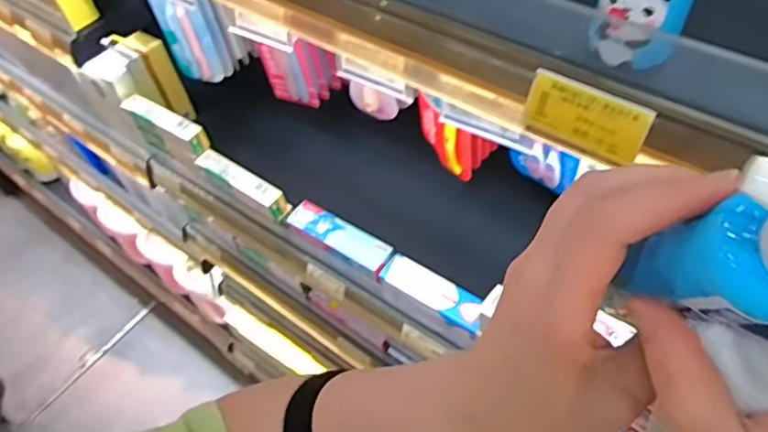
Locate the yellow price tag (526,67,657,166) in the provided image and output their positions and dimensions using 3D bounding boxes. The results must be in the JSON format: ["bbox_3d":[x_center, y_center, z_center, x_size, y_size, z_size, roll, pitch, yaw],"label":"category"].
[{"bbox_3d":[0.110,-0.052,0.321,0.064,0.037,0.005,30,41,24],"label":"yellow price tag"}]

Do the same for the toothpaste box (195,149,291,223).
[{"bbox_3d":[-0.189,-0.045,0.794,0.154,0.032,0.034,29,60,25],"label":"toothpaste box"}]

